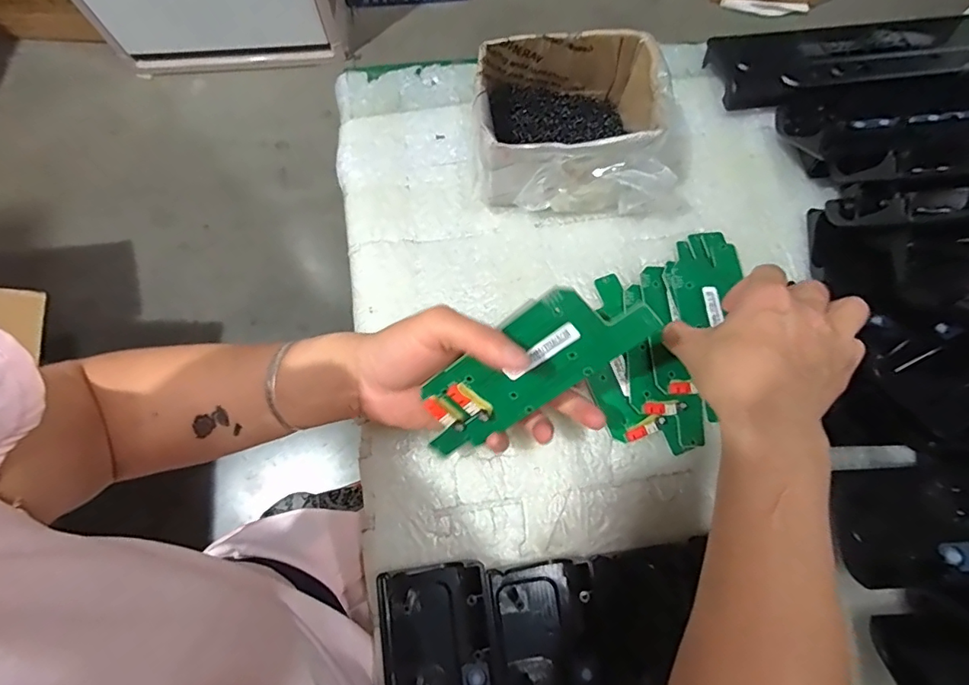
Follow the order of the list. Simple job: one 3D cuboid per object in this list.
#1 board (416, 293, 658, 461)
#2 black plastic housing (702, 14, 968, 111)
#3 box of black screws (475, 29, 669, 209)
[{"bbox_3d":[0.018,0.018,0.285,0.155,0.007,0.053,-36,110,27],"label":"board"},{"bbox_3d":[0.318,-0.242,0.424,0.252,0.023,0.068,-10,77,-4],"label":"black plastic housing"},{"bbox_3d":[0.059,-0.155,0.364,0.133,0.068,0.102,-3,76,-2],"label":"box of black screws"}]

